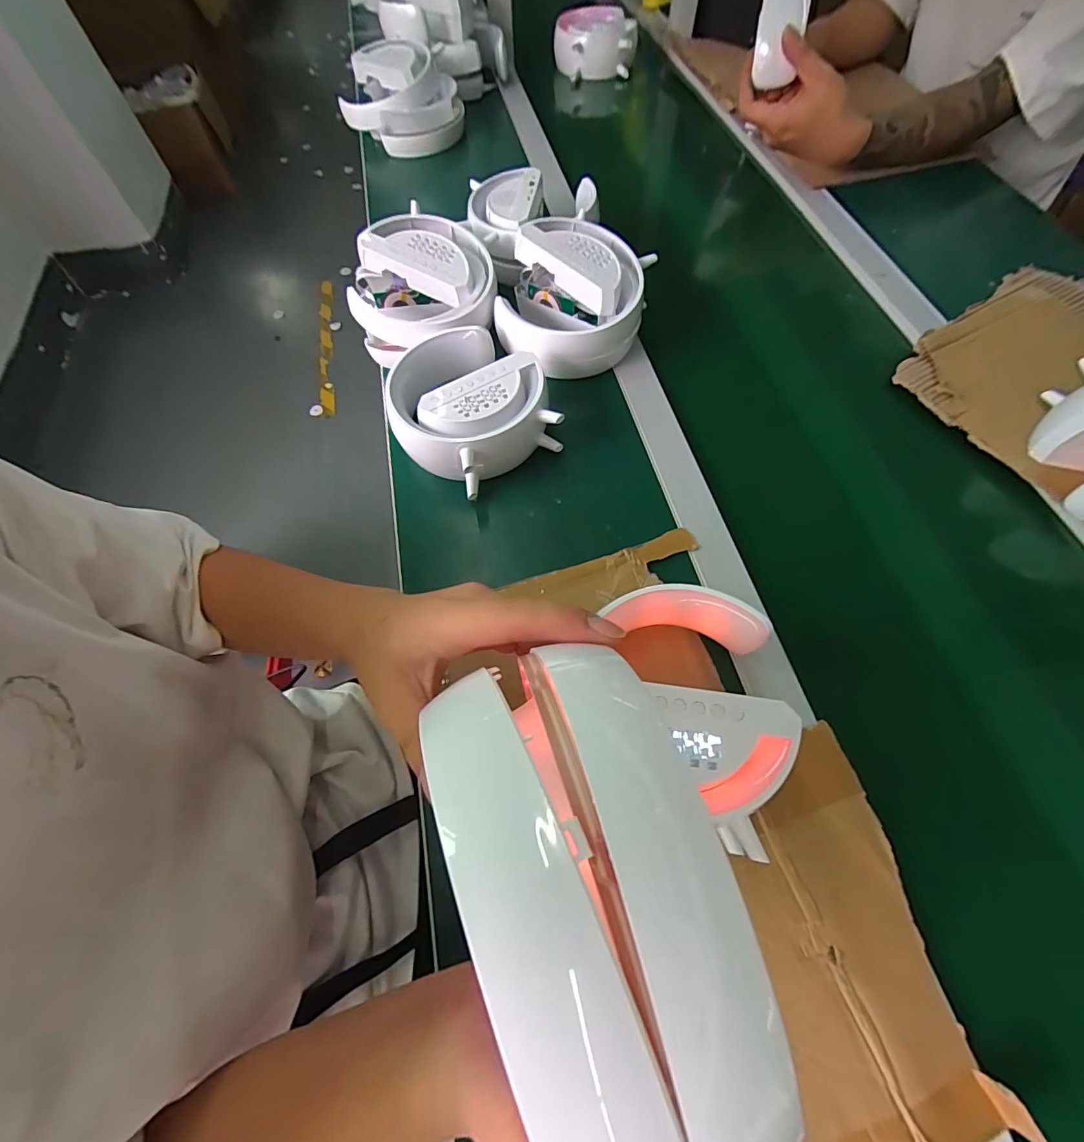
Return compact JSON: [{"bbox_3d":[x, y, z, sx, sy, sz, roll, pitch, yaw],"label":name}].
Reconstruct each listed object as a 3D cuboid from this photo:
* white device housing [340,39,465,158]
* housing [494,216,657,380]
[{"bbox_3d":[-0.222,-0.735,0.746,0.158,0.097,0.149,-1,63,2],"label":"white device housing"},{"bbox_3d":[0.033,-0.284,0.506,0.144,0.080,0.168,13,65,8],"label":"housing"}]

